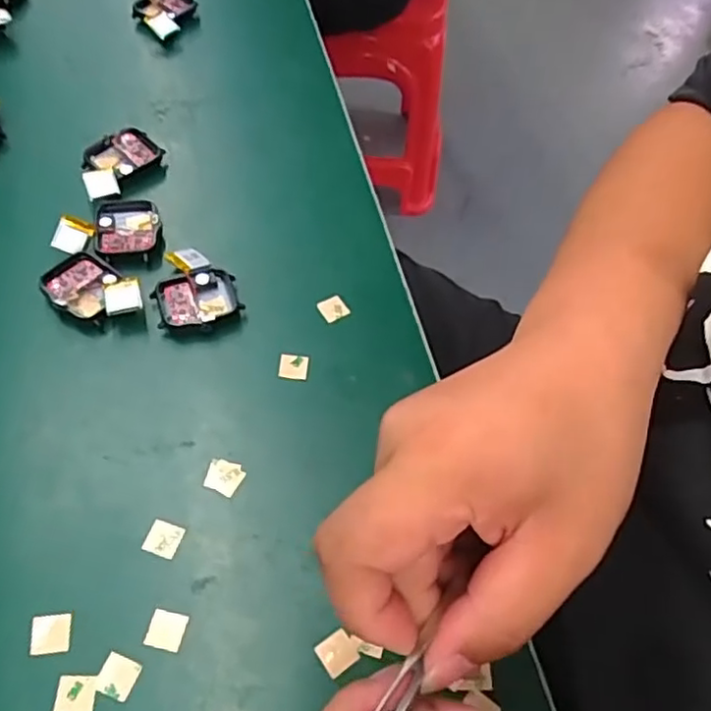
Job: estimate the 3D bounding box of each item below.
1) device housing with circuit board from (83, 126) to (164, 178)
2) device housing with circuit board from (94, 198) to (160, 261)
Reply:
[{"bbox_3d":[-0.156,-0.131,0.431,0.037,0.014,0.046,41,63,19],"label":"device housing with circuit board"},{"bbox_3d":[-0.140,-0.078,0.397,0.037,0.008,0.048,-9,59,-10],"label":"device housing with circuit board"}]

